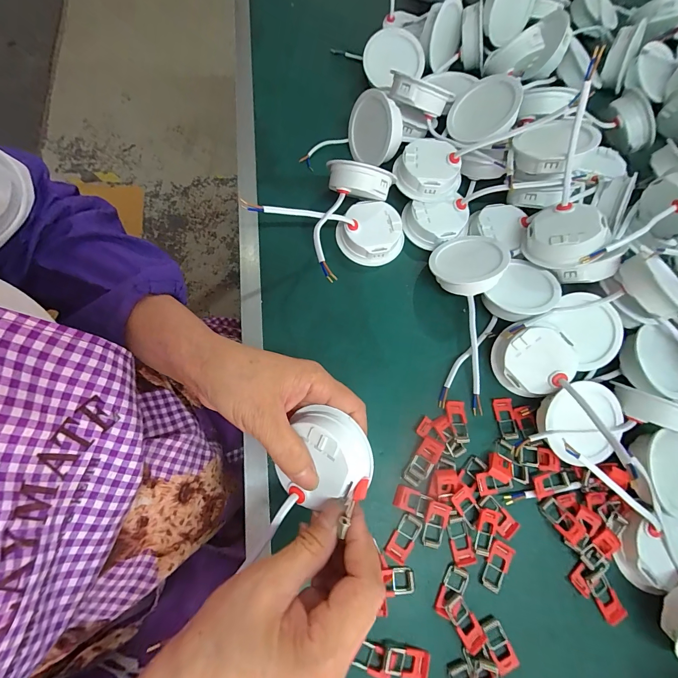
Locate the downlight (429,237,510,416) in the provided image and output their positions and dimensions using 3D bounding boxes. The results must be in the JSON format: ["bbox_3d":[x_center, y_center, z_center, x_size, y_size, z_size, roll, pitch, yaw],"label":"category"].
[{"bbox_3d":[0.116,-0.025,0.319,0.063,0.046,0.169,11,73,0],"label":"downlight"}]

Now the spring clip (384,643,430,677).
[{"bbox_3d":[0.051,0.247,0.258,0.034,0.010,0.020,10,73,0],"label":"spring clip"}]

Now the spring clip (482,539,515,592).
[{"bbox_3d":[0.132,0.188,0.280,0.020,0.004,0.037,26,73,5],"label":"spring clip"}]

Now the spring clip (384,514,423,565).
[{"bbox_3d":[0.055,0.166,0.282,0.020,0.004,0.037,34,74,7],"label":"spring clip"}]

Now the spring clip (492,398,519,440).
[{"bbox_3d":[0.156,0.074,0.317,0.018,0.004,0.037,-5,73,-5],"label":"spring clip"}]

